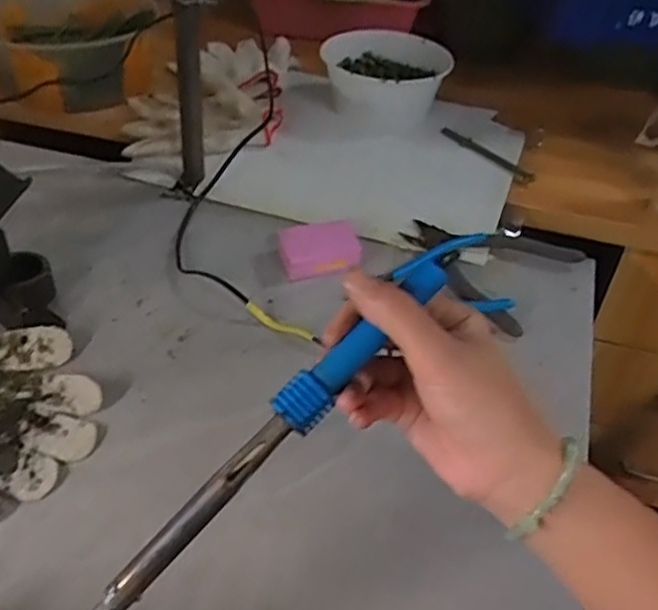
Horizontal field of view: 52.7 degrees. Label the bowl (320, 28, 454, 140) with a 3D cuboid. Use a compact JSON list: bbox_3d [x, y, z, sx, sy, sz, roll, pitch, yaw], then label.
[{"bbox_3d":[0.084,-0.325,0.944,0.164,0.073,0.188,15,43,15],"label":"bowl"}]

